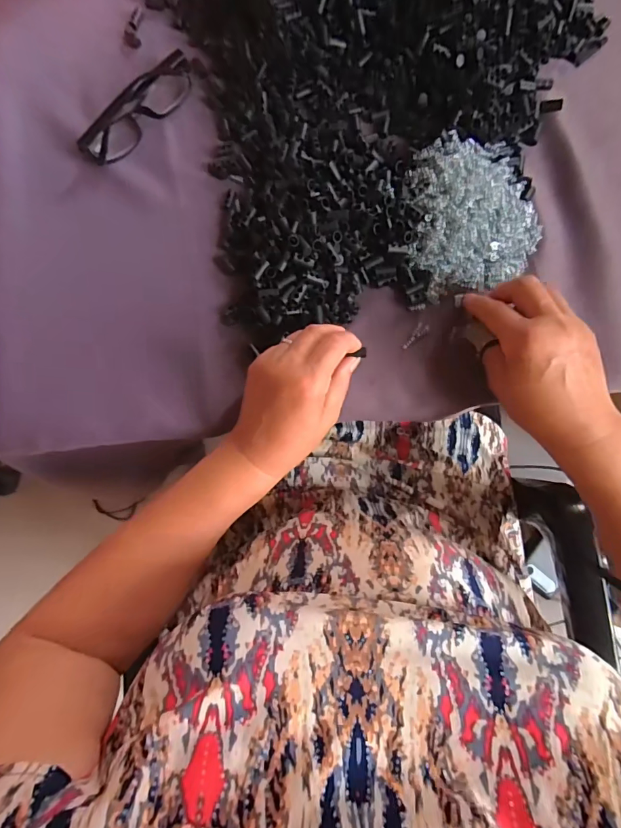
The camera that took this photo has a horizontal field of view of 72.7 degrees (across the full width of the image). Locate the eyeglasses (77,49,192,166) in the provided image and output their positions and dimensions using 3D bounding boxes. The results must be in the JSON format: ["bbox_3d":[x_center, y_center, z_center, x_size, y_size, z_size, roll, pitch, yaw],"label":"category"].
[{"bbox_3d":[-0.165,-0.292,0.404,0.129,0.026,0.031,-43,84,-2],"label":"eyeglasses"}]

